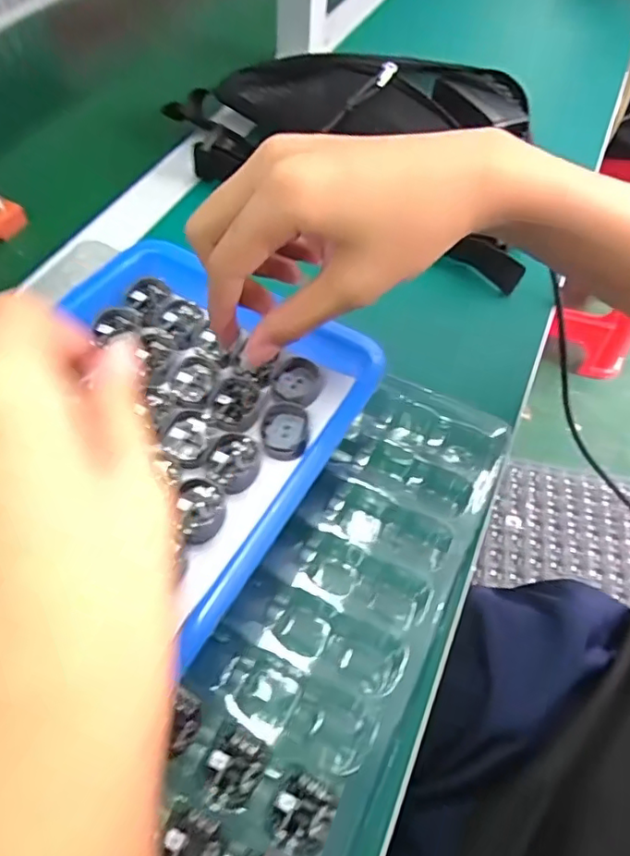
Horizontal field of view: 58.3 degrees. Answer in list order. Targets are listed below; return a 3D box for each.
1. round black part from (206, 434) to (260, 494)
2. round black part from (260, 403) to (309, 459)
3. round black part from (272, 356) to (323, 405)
[{"bbox_3d":[-0.040,0.016,0.280,0.028,0.008,0.026,1,58,-1],"label":"round black part"},{"bbox_3d":[-0.016,0.002,0.293,0.024,0.010,0.028,10,58,4],"label":"round black part"},{"bbox_3d":[-0.010,-0.026,0.309,0.026,0.007,0.026,1,58,-1],"label":"round black part"}]

